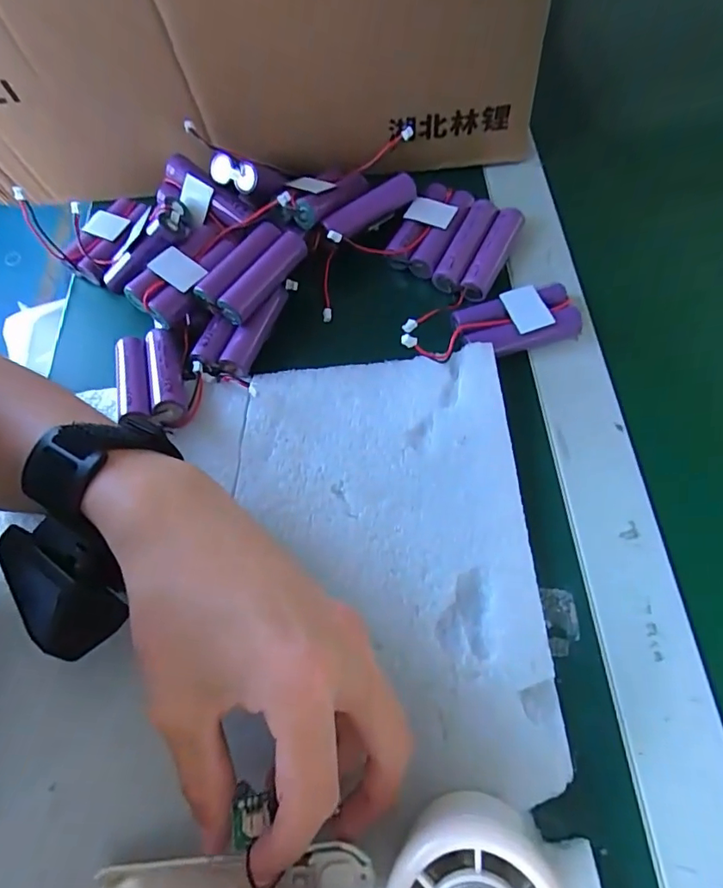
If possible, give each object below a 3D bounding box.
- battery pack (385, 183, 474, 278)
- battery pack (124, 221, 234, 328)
[{"bbox_3d":[0.043,-0.140,0.334,0.036,0.022,0.065,23,69,15],"label":"battery pack"},{"bbox_3d":[-0.107,-0.106,0.310,0.037,0.019,0.074,31,72,18],"label":"battery pack"}]

